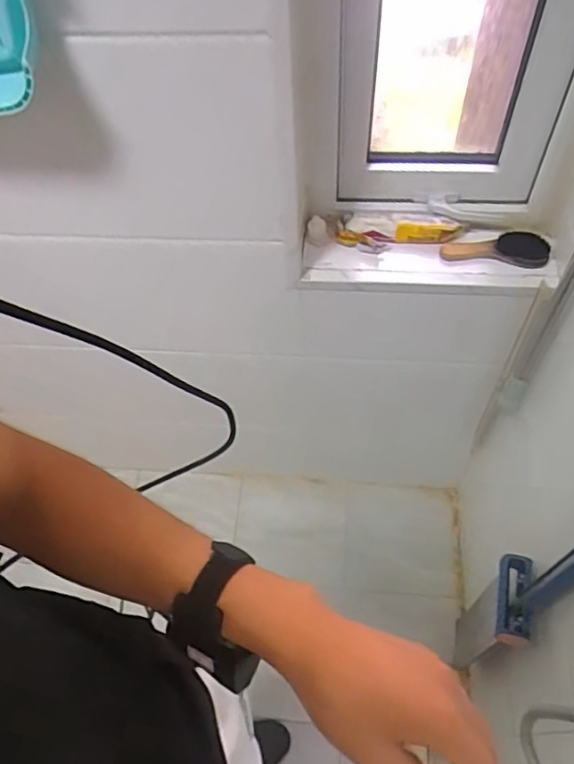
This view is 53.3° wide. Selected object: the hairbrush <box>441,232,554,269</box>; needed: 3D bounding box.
[{"bbox_3d":[0.326,-0.210,0.894,0.158,0.032,0.049,6,58,7],"label":"hairbrush"}]

